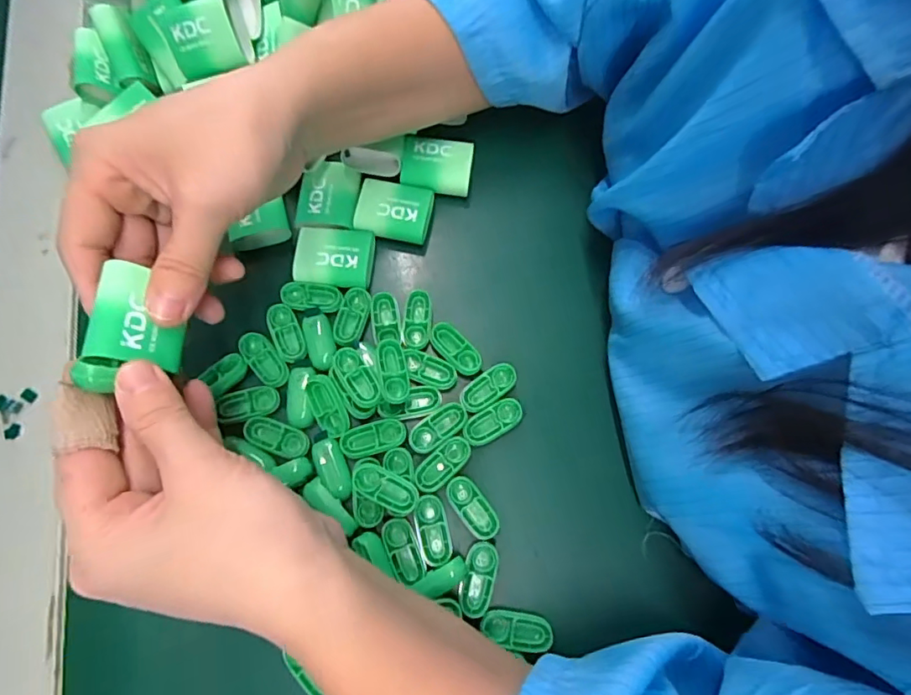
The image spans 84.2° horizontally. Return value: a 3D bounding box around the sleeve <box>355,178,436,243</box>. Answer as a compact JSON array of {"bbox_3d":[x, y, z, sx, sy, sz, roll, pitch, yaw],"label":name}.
[{"bbox_3d":[-0.036,-0.082,0.299,0.044,0.009,0.033,9,73,2],"label":"sleeve"}]

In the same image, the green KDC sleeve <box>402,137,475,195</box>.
[{"bbox_3d":[-0.011,-0.112,0.308,0.041,0.012,0.032,4,73,1],"label":"green KDC sleeve"}]

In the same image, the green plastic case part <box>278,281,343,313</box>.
[{"bbox_3d":[-0.082,-0.029,0.286,0.033,0.004,0.016,7,73,1],"label":"green plastic case part"}]

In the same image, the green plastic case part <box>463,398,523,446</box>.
[{"bbox_3d":[0.020,0.042,0.278,0.034,0.018,0.017,-26,75,-8],"label":"green plastic case part"}]

